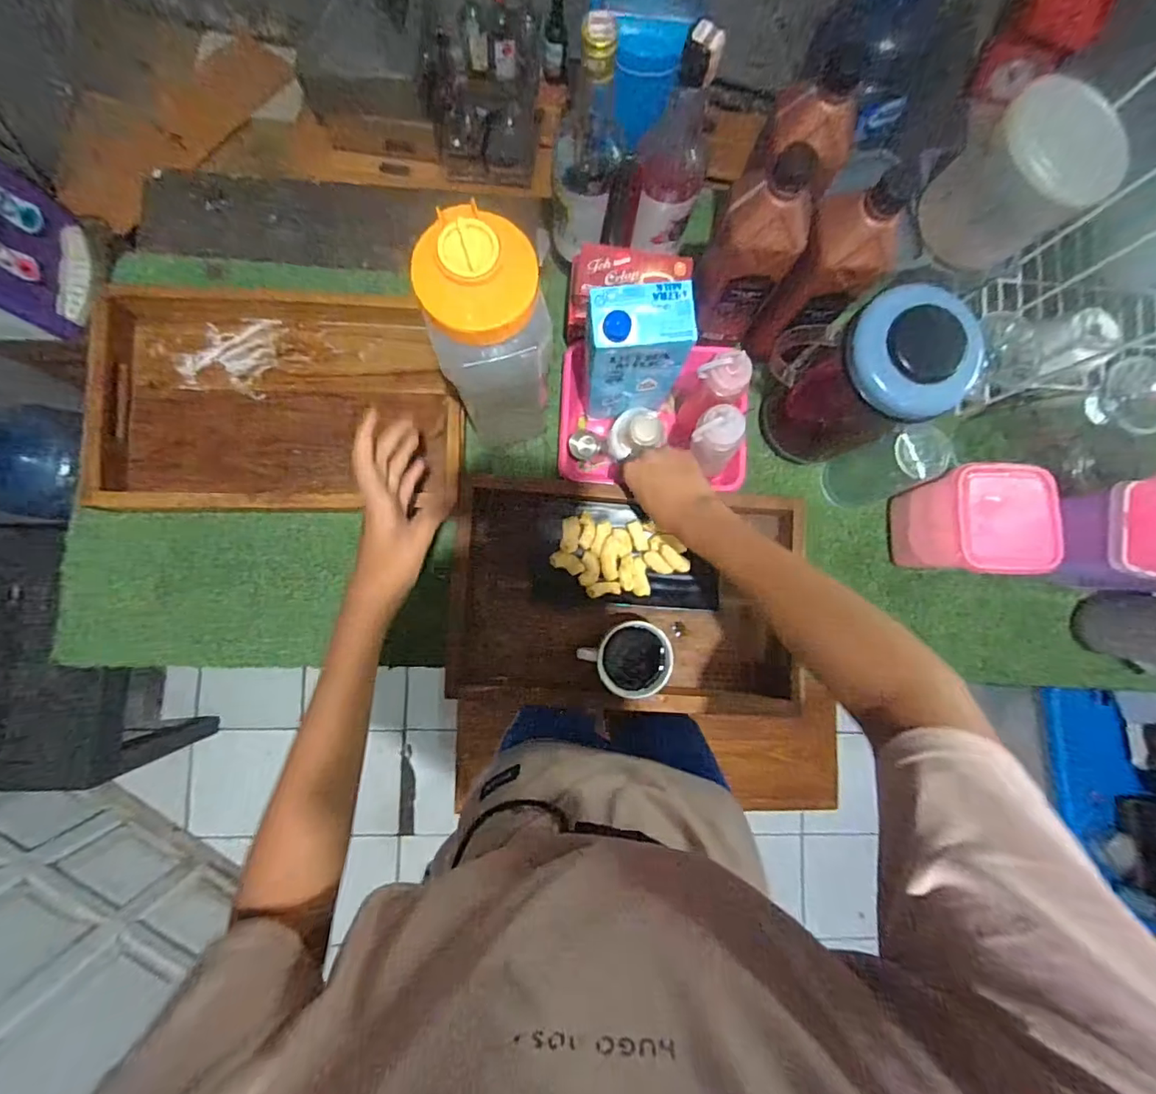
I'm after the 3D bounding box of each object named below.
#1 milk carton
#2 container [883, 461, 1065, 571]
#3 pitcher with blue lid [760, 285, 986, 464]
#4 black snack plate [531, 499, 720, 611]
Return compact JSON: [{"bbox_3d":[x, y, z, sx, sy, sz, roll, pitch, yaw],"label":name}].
[{"bbox_3d":[0.056,-0.199,0.552,0.106,0.172,0.064,-8,86,-5],"label":"milk carton"},{"bbox_3d":[0.446,-0.027,0.613,0.106,0.133,0.116,1,85,-4],"label":"container"},{"bbox_3d":[0.288,-0.174,0.559,0.103,0.223,0.128,-19,87,-6],"label":"pitcher with blue lid"},{"bbox_3d":[0.059,0.010,0.630,0.210,0.040,0.120,5,85,-4],"label":"black snack plate"}]

